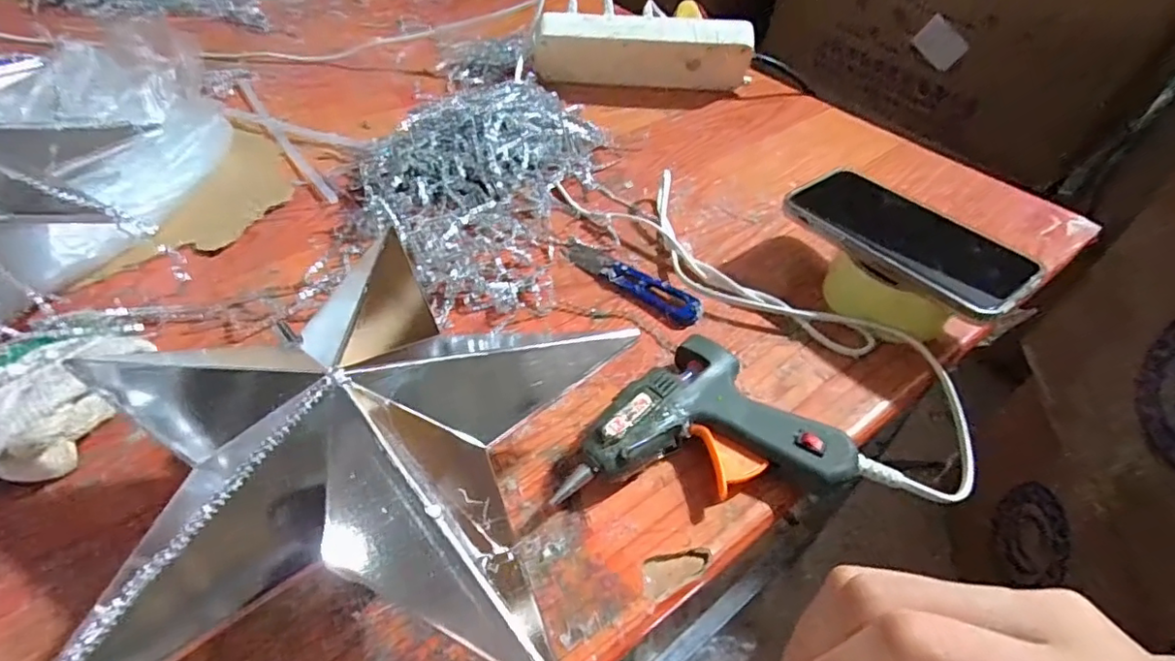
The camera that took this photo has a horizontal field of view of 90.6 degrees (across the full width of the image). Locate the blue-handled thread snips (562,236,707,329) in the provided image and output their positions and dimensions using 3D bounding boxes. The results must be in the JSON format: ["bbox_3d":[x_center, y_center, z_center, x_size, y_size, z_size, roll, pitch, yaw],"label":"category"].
[{"bbox_3d":[0.028,-0.039,0.418,0.121,0.010,0.026,36,55,27],"label":"blue-handled thread snips"}]

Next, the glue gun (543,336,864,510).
[{"bbox_3d":[0.061,0.048,0.322,0.147,0.030,0.099,0,47,-3],"label":"glue gun"}]

